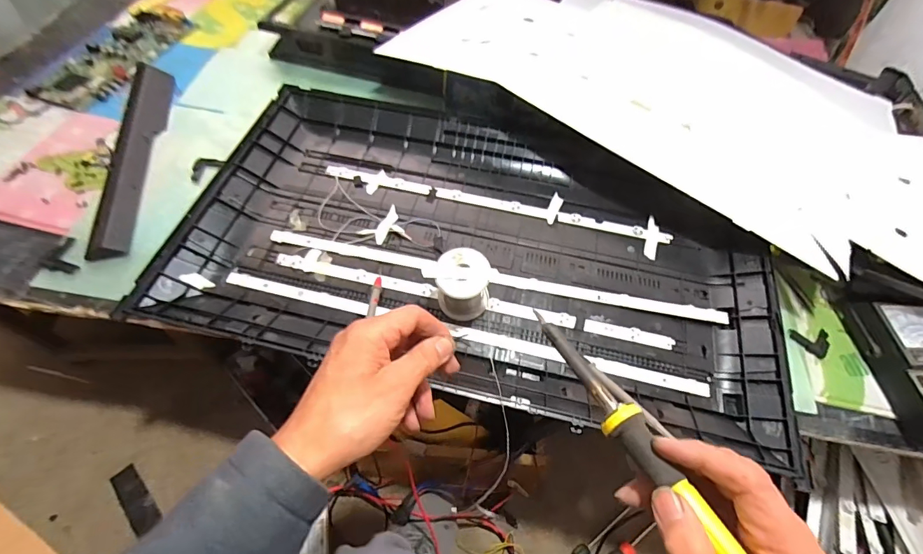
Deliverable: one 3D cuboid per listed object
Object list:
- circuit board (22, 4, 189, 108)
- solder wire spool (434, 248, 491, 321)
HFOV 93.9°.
[{"bbox_3d":[-0.589,-0.390,0.752,0.107,0.015,0.297,15,55,2],"label":"circuit board"},{"bbox_3d":[0.002,0.012,0.500,0.062,0.069,0.061,4,55,-6],"label":"solder wire spool"}]

